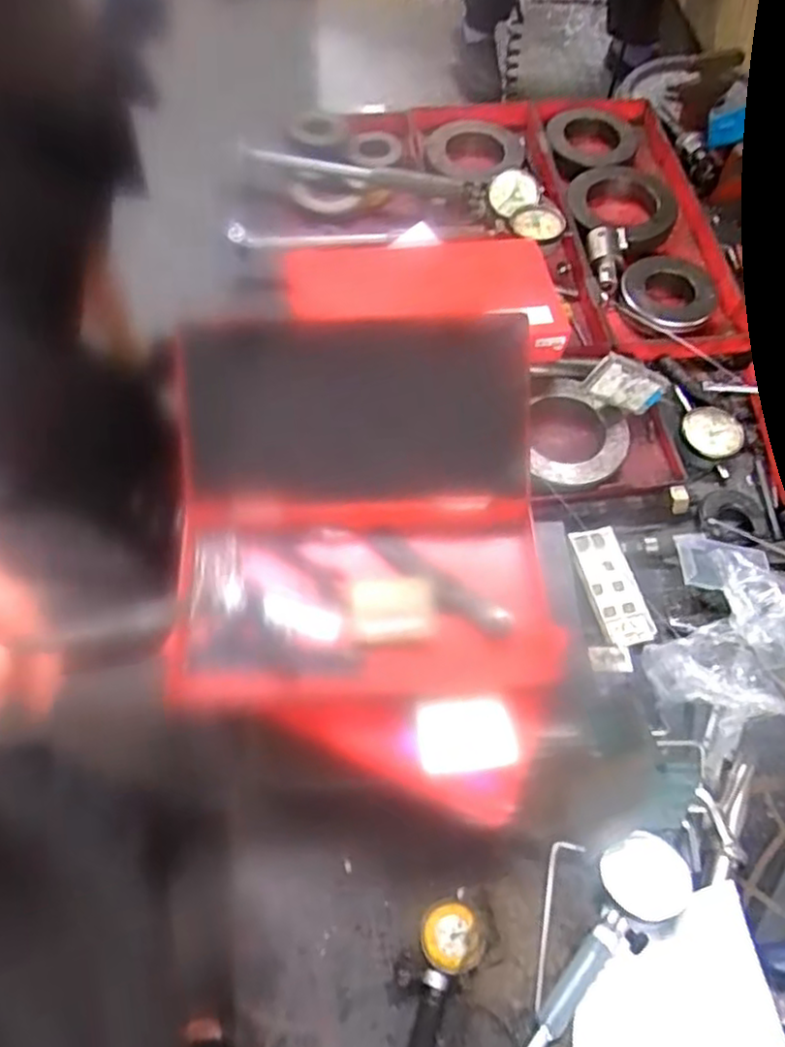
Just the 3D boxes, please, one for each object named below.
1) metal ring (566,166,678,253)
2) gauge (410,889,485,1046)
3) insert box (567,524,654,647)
[{"bbox_3d":[0.250,-0.352,0.762,0.116,0.027,0.136,11,62,5],"label":"metal ring"},{"bbox_3d":[0.019,0.316,0.418,0.036,0.018,0.166,16,64,8],"label":"gauge"},{"bbox_3d":[0.177,0.050,0.562,0.038,0.007,0.099,-14,64,-7],"label":"insert box"}]

